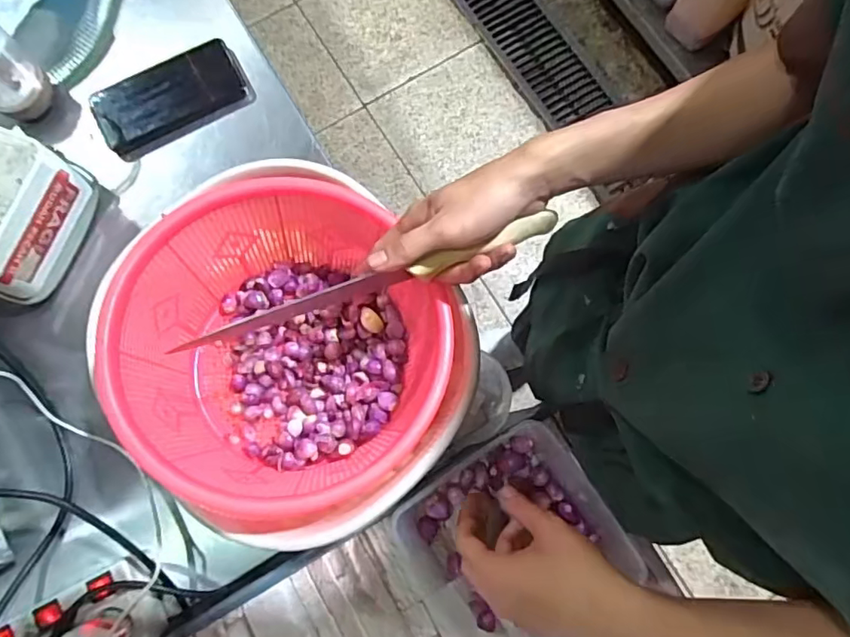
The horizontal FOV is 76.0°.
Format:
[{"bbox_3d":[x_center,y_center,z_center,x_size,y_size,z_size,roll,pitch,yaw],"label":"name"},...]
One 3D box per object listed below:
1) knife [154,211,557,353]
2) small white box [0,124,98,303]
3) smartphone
[{"bbox_3d":[-0.038,-0.028,0.403,0.295,0.021,0.011,-19,79,-5],"label":"knife"},{"bbox_3d":[-0.423,-0.105,0.546,0.092,0.114,0.149,19,79,4],"label":"small white box"},{"bbox_3d":[-0.284,-0.248,0.613,0.166,0.009,0.083,-30,93,-9],"label":"smartphone"}]

